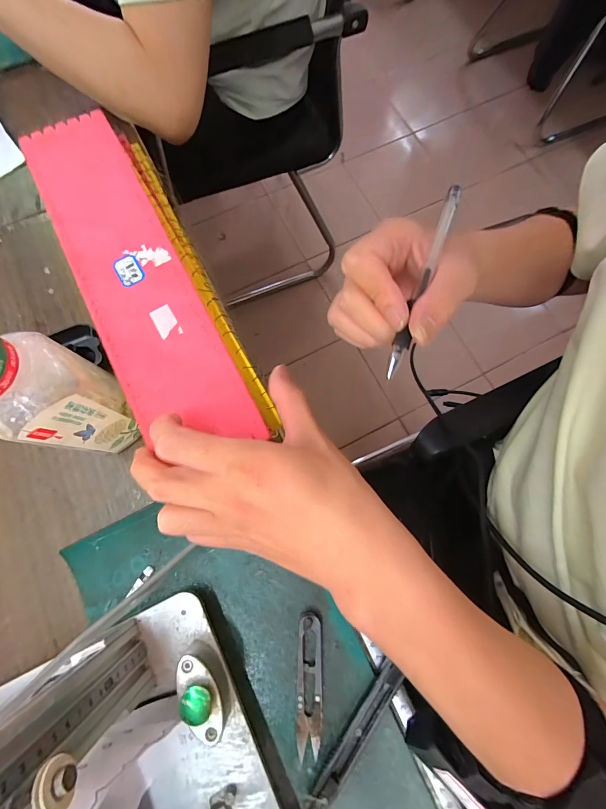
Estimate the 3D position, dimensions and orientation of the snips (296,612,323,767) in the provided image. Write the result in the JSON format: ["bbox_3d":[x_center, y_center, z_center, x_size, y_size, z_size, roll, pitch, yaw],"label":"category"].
[{"bbox_3d":[0.006,0.225,0.279,0.020,0.010,0.102,2,76,0],"label":"snips"}]

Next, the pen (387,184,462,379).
[{"bbox_3d":[0.074,-0.077,0.211,0.009,0.008,0.131,21,80,5],"label":"pen"}]

